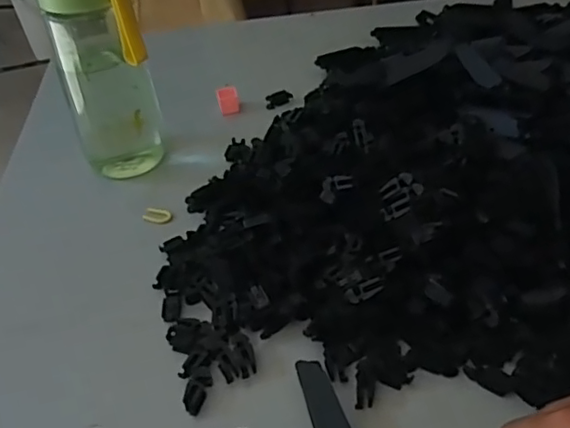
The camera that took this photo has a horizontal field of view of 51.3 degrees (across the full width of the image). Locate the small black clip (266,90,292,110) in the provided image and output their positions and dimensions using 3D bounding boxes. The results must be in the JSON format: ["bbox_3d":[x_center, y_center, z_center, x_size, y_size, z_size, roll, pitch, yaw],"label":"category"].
[{"bbox_3d":[-0.007,-0.121,0.623,0.031,0.010,0.015,-30,47,-25],"label":"small black clip"}]

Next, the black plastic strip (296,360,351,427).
[{"bbox_3d":[0.024,0.115,0.342,0.019,0.010,0.071,-14,42,-10],"label":"black plastic strip"}]

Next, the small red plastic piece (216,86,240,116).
[{"bbox_3d":[-0.058,-0.118,0.612,0.020,0.022,0.017,-13,42,-8],"label":"small red plastic piece"}]

